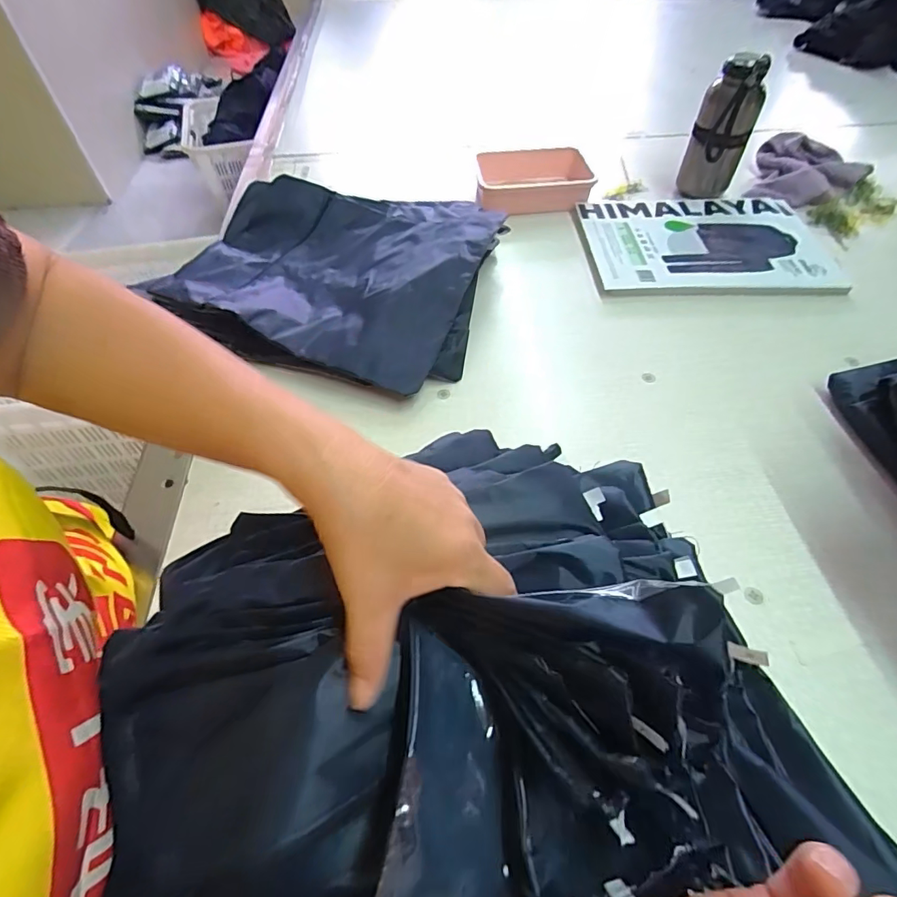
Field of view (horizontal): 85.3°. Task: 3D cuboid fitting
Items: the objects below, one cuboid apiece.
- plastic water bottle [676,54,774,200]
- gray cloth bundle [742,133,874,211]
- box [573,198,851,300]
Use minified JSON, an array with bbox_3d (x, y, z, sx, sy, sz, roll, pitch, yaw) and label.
[{"bbox_3d":[0.397,-0.461,0.706,0.079,0.162,0.065,22,57,17],"label":"plastic water bottle"},{"bbox_3d":[0.568,-0.434,0.767,0.159,0.039,0.172,26,58,20],"label":"gray cloth bundle"},{"bbox_3d":[0.347,-0.287,0.676,0.315,0.024,0.240,0,53,2],"label":"box"}]

